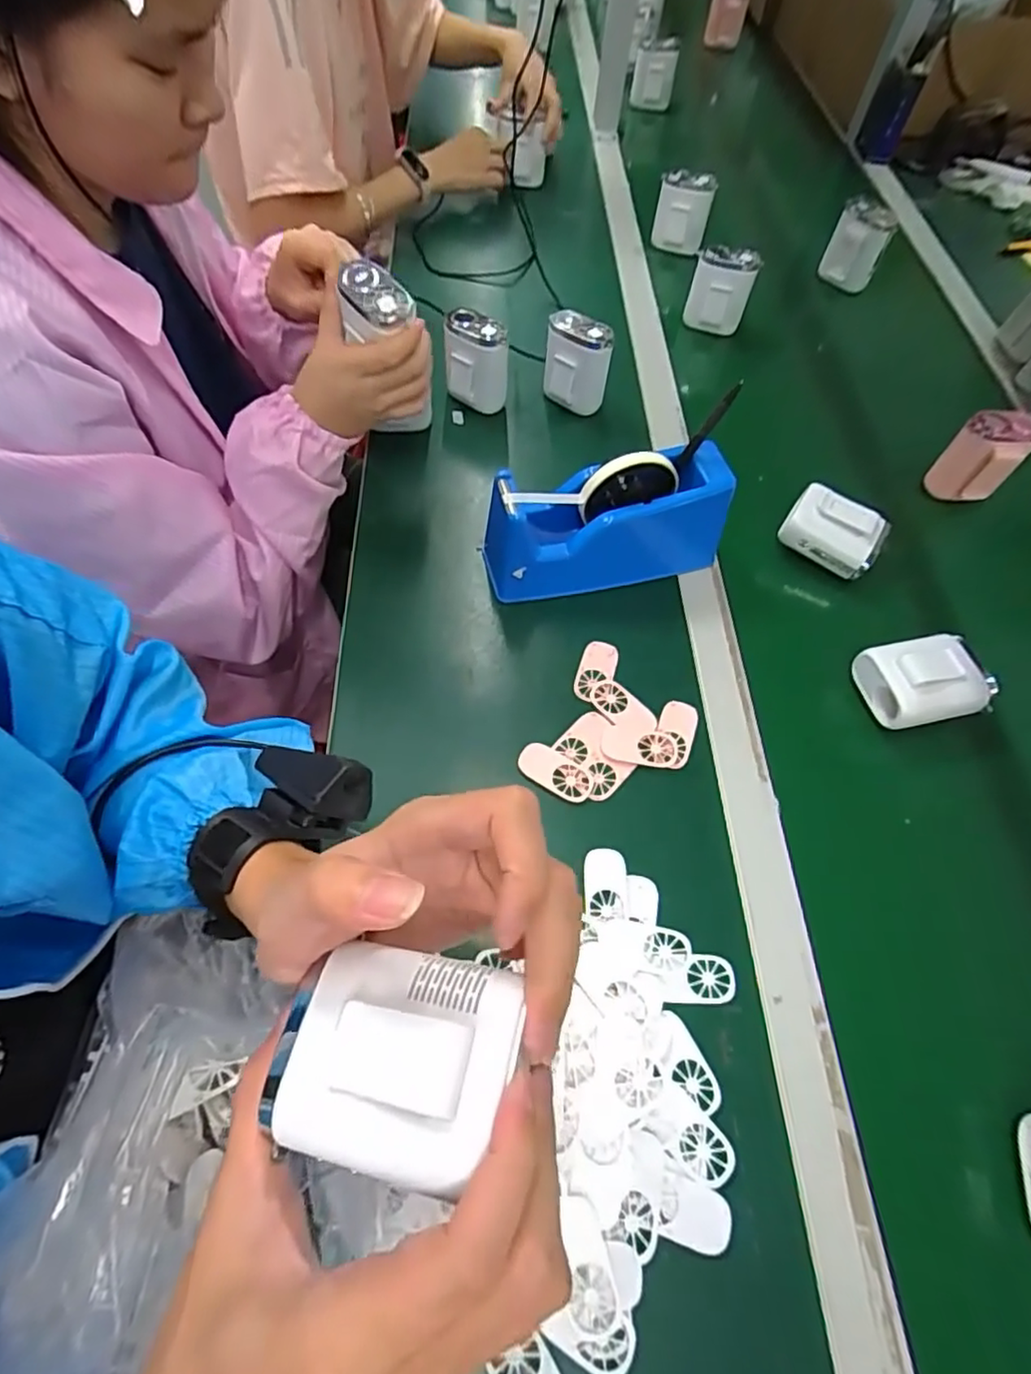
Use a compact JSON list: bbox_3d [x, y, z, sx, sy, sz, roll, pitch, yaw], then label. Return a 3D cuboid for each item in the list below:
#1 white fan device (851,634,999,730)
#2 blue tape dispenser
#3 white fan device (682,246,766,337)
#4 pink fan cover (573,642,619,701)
[{"bbox_3d":[0.329,-0.007,0.500,0.091,0.037,0.066,-12,63,-8],"label":"white fan device"},{"bbox_3d":[0.075,-0.139,0.532,0.206,0.101,0.067,-13,63,-8],"label":"blue tape dispenser"},{"bbox_3d":[0.240,-0.466,0.741,0.068,0.087,0.036,24,64,11],"label":"white fan device"},{"bbox_3d":[0.067,-0.012,0.519,0.029,0.005,0.056,15,63,7],"label":"pink fan cover"}]

